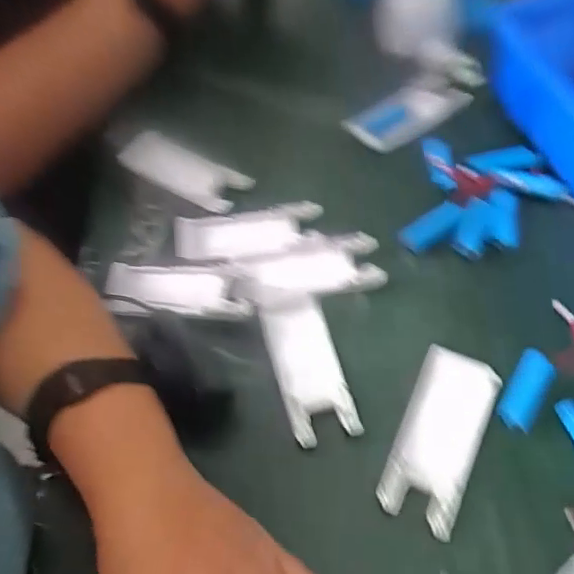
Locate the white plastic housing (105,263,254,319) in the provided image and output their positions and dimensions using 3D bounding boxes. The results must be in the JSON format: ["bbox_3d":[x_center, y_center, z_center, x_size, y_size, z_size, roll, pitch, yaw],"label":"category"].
[{"bbox_3d":[-0.078,0.001,0.401,0.108,0.015,0.043,4,58,6],"label":"white plastic housing"}]

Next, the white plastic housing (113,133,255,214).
[{"bbox_3d":[-0.087,-0.097,0.472,0.115,0.010,0.042,29,64,20],"label":"white plastic housing"}]

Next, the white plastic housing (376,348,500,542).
[{"bbox_3d":[0.092,0.088,0.337,0.047,0.016,0.104,21,61,16],"label":"white plastic housing"}]

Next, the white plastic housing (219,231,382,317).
[{"bbox_3d":[0.012,-0.014,0.409,0.112,0.016,0.050,-11,56,-8],"label":"white plastic housing"}]

